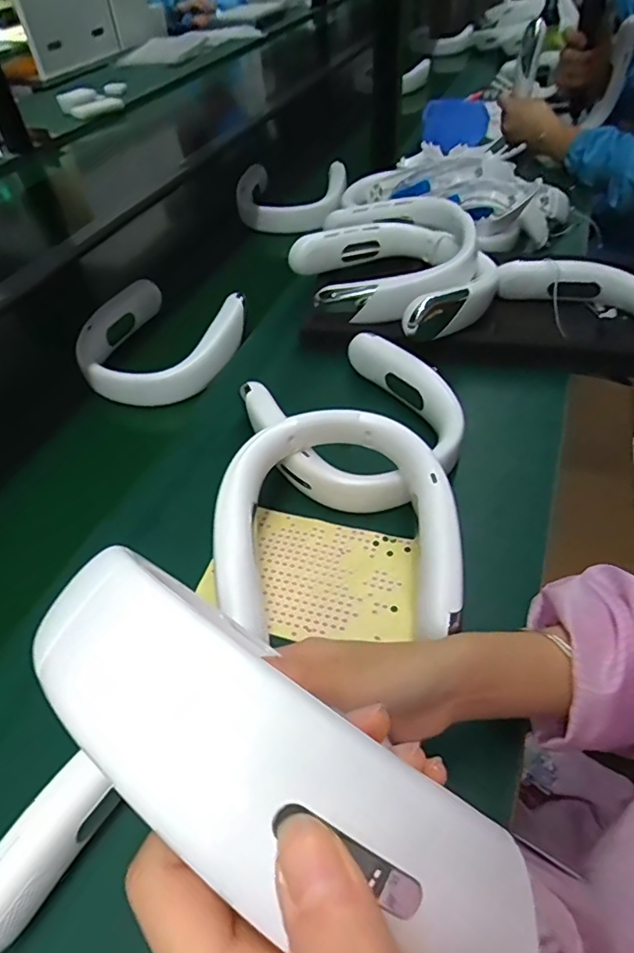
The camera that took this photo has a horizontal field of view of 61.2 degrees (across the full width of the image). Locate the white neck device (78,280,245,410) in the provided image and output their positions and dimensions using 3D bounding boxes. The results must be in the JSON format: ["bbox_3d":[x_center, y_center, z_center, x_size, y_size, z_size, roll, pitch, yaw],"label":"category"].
[{"bbox_3d":[-0.199,-0.168,0.664,0.188,0.044,0.190,-1,50,1],"label":"white neck device"}]

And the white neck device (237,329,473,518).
[{"bbox_3d":[0.042,-0.053,0.532,0.181,0.046,0.196,-27,55,-20],"label":"white neck device"}]

